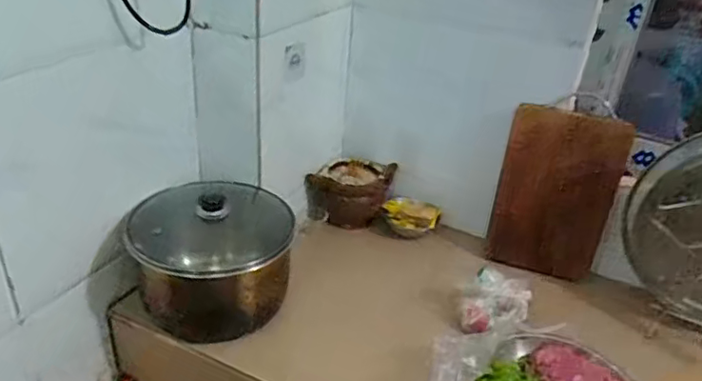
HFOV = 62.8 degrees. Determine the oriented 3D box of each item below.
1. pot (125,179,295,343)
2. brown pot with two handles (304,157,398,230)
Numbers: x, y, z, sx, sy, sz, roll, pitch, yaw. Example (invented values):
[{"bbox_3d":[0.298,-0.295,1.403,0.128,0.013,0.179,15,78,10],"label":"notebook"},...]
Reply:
[{"bbox_3d":[-0.197,0.087,0.831,0.219,0.158,0.196,-4,32,-15],"label":"pot"},{"bbox_3d":[-0.001,-0.004,1.060,0.141,0.089,0.141,4,31,-2],"label":"brown pot with two handles"}]

